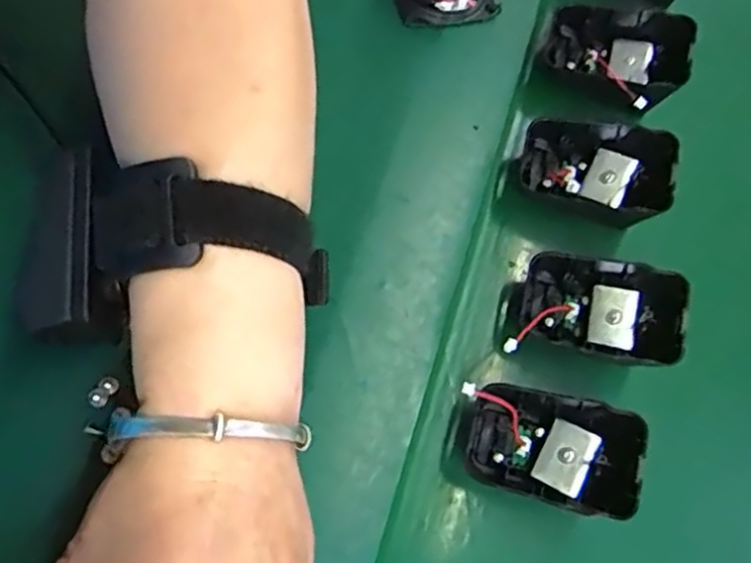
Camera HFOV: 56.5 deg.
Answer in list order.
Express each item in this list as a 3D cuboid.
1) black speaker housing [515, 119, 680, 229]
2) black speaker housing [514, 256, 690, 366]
[{"bbox_3d":[0.104,-0.054,0.337,0.068,0.030,0.046,21,69,6],"label":"black speaker housing"},{"bbox_3d":[0.101,0.014,0.319,0.067,0.033,0.044,16,69,4],"label":"black speaker housing"}]

